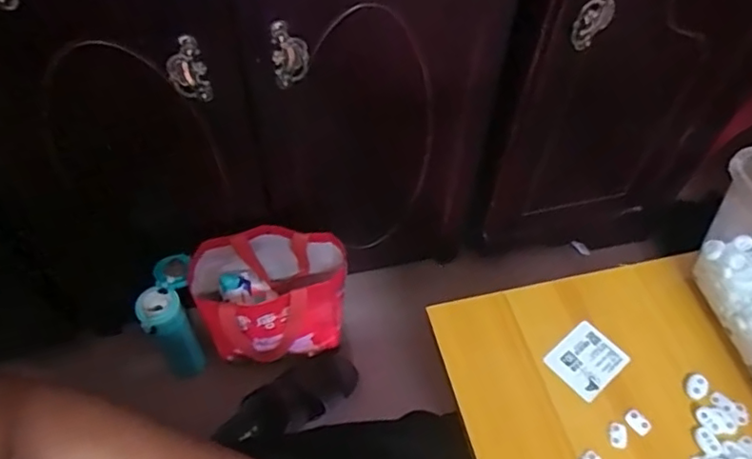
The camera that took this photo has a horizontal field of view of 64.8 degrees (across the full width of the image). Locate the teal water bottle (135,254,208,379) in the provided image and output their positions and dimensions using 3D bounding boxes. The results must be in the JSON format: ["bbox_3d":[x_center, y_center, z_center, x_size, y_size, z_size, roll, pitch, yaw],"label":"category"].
[{"bbox_3d":[-0.307,0.157,0.945,0.093,0.227,0.087,-23,58,-17],"label":"teal water bottle"}]

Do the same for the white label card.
[{"bbox_3d":[0.180,0.111,0.504,0.060,0.004,0.049,-34,62,-24],"label":"white label card"}]

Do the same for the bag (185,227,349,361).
[{"bbox_3d":[-0.163,0.115,0.960,0.231,0.216,0.159,-11,55,-10],"label":"bag"}]

